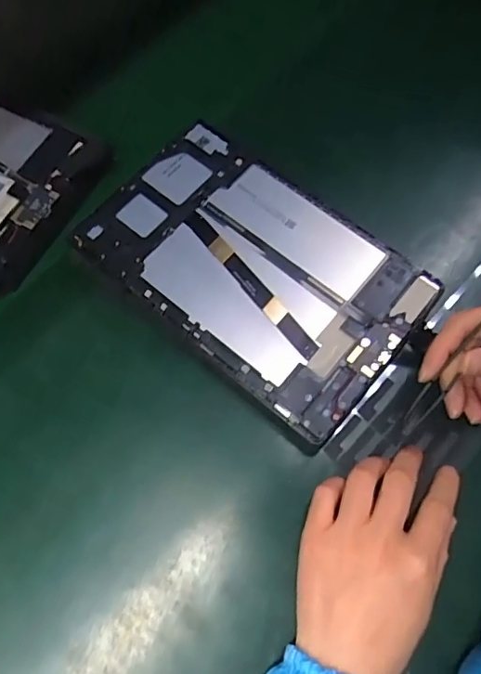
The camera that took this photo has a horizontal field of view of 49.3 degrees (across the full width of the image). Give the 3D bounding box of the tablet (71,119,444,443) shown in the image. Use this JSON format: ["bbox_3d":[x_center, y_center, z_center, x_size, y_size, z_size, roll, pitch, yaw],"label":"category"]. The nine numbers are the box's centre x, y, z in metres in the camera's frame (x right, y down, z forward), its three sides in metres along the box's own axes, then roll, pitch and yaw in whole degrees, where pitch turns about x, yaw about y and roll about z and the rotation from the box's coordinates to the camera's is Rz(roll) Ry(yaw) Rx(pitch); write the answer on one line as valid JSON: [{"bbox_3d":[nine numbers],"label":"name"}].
[{"bbox_3d":[0.008,-0.054,0.384,0.240,0.015,0.148,39,75,15],"label":"tablet"}]

